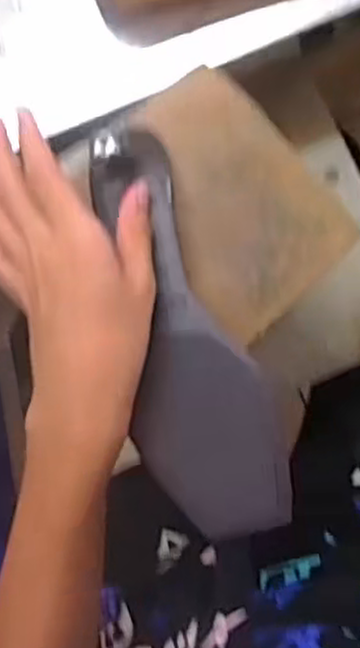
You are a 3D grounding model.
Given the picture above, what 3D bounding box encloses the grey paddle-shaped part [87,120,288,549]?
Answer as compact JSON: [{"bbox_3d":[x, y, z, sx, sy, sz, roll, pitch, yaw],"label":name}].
[{"bbox_3d":[0.006,0.000,0.425,0.082,0.019,0.235,-10,80,1],"label":"grey paddle-shaped part"}]

